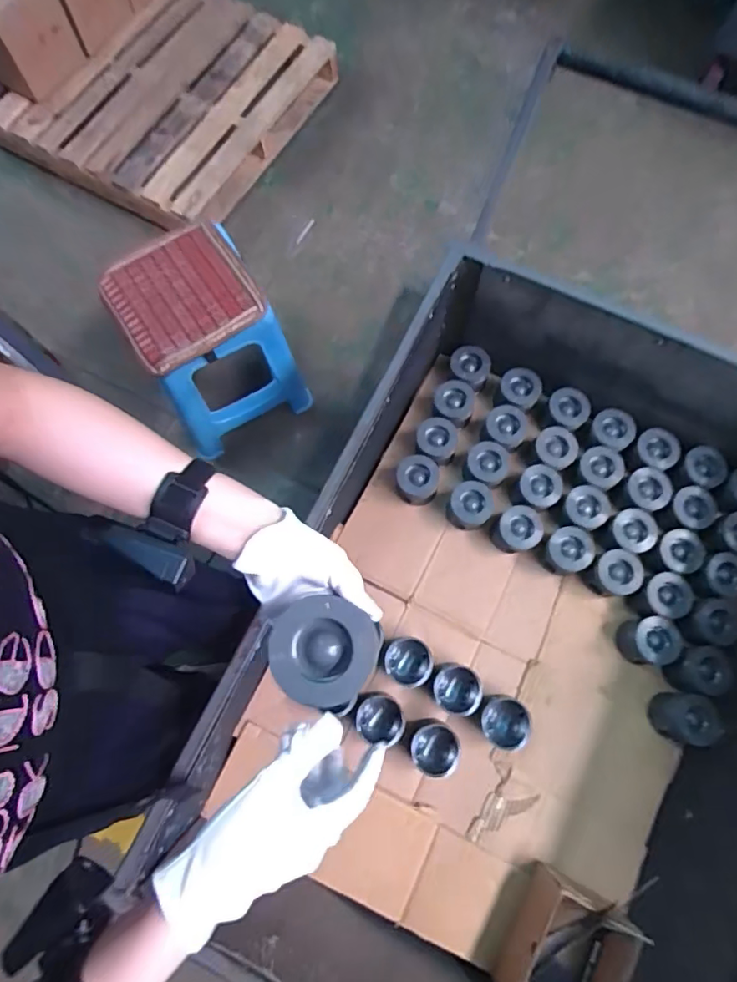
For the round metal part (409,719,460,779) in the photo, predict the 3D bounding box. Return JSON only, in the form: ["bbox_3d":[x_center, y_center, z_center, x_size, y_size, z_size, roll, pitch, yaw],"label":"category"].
[{"bbox_3d":[0.119,0.463,0.970,0.085,0.070,0.085,0,74,-1],"label":"round metal part"}]

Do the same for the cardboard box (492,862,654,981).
[{"bbox_3d":[0.321,0.762,0.889,0.175,0.101,0.206,27,76,7],"label":"cardboard box"}]

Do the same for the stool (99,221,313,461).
[{"bbox_3d":[-0.389,-0.368,1.377,0.332,0.483,0.295,-28,76,-8],"label":"stool"}]

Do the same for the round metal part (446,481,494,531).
[{"bbox_3d":[0.206,0.033,1.101,0.089,0.068,0.089,0,74,-1],"label":"round metal part"}]

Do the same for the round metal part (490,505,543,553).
[{"bbox_3d":[0.300,0.080,1.086,0.091,0.080,0.083,0,74,-1],"label":"round metal part"}]

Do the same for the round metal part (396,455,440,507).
[{"bbox_3d":[0.101,-0.021,1.125,0.088,0.072,0.088,0,74,-1],"label":"round metal part"}]

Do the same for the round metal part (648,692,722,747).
[{"bbox_3d":[0.585,0.419,0.994,0.107,0.068,0.090,14,75,3],"label":"round metal part"}]

